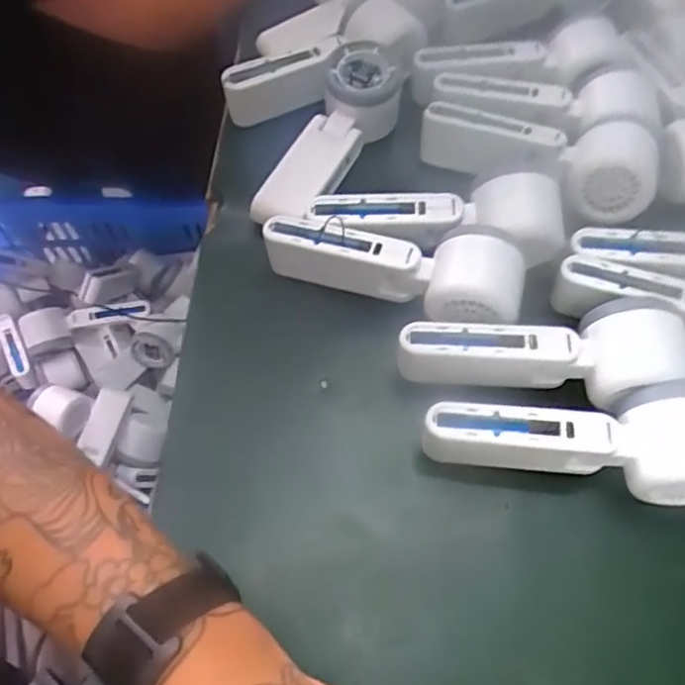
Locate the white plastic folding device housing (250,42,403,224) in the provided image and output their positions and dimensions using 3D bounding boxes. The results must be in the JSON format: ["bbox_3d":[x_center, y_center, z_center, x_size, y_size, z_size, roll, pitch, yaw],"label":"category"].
[{"bbox_3d":[-0.009,-0.146,0.450,0.051,0.043,0.160,27,70,13],"label":"white plastic folding device housing"}]

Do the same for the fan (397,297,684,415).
[{"bbox_3d":[0.115,0.012,0.362,0.160,0.043,0.059,-7,66,0],"label":"fan"}]

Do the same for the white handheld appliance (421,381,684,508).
[{"bbox_3d":[0.127,0.057,0.343,0.164,0.048,0.058,0,67,3],"label":"white handheld appliance"}]

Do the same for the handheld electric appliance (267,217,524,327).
[{"bbox_3d":[0.030,-0.047,0.393,0.162,0.046,0.050,14,68,9],"label":"handheld electric appliance"}]

